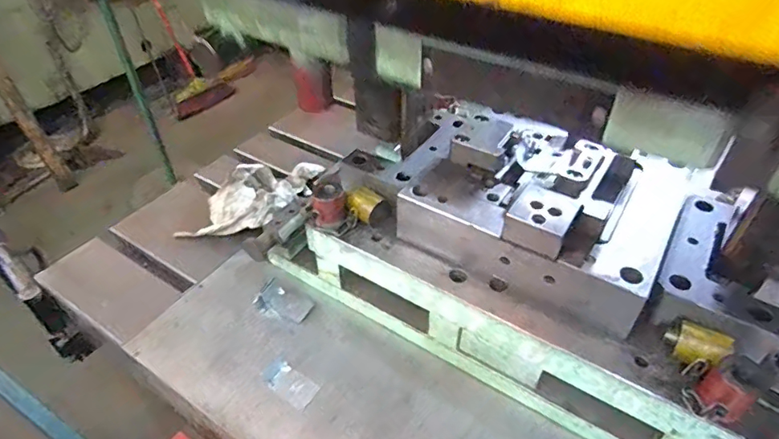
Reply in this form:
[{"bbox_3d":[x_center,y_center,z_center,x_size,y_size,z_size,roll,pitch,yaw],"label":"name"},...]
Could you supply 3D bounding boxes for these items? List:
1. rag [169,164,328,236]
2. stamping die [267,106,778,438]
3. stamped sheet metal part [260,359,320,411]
[{"bbox_3d":[-0.230,-0.041,0.850,0.152,0.052,0.233,20,45,21],"label":"rag"},{"bbox_3d":[0.184,0.040,0.614,0.630,0.222,0.313,27,48,27],"label":"stamping die"},{"bbox_3d":[-0.125,0.205,0.621,0.072,0.010,0.036,25,48,26],"label":"stamped sheet metal part"}]

